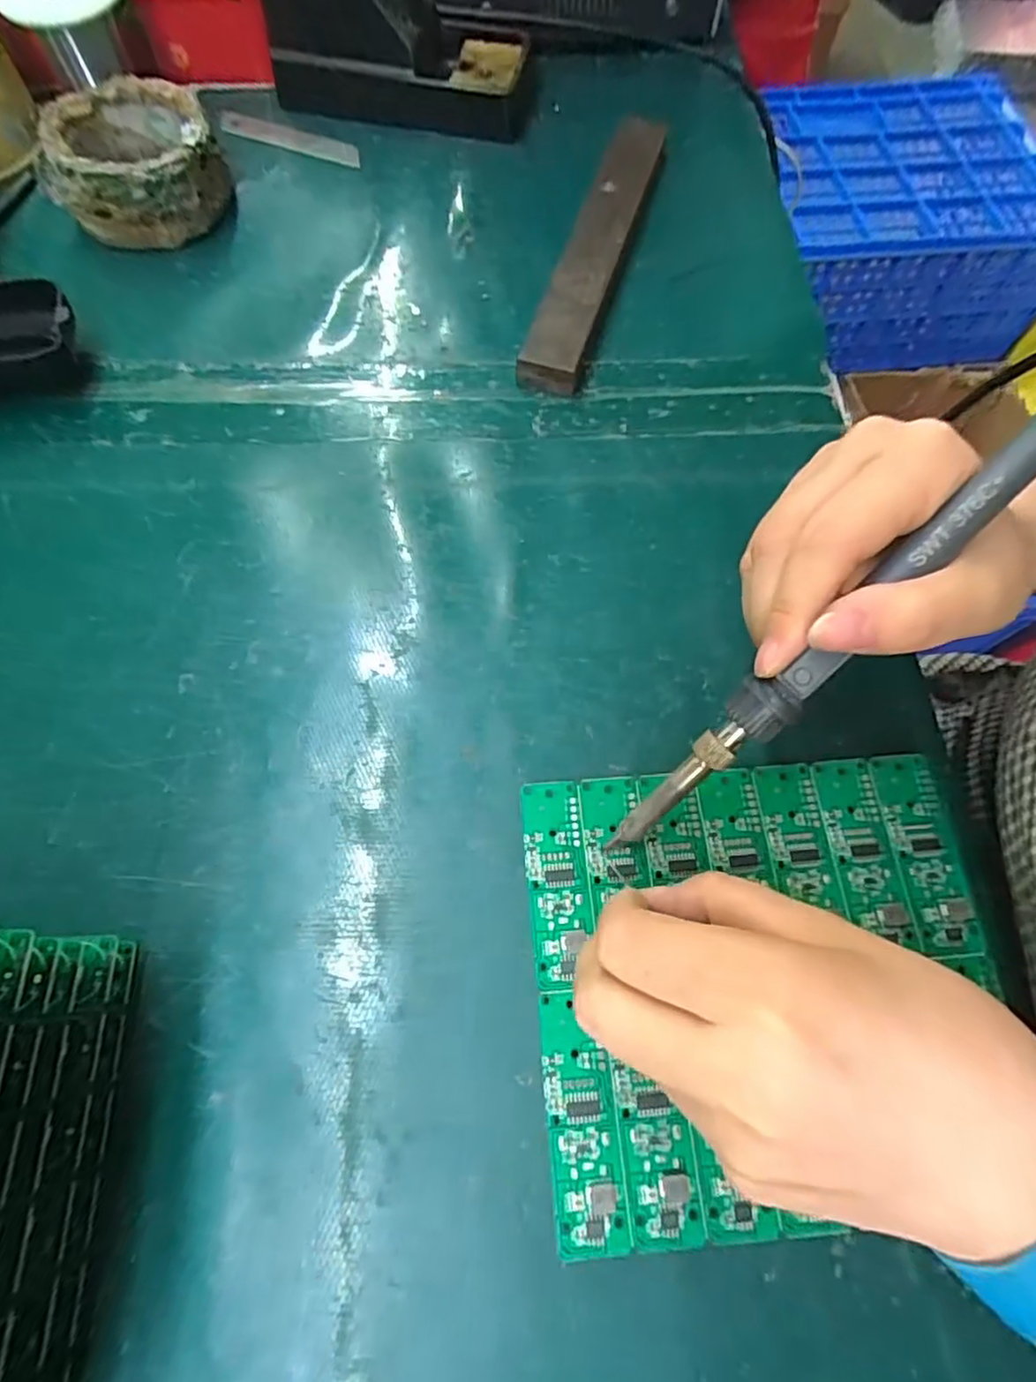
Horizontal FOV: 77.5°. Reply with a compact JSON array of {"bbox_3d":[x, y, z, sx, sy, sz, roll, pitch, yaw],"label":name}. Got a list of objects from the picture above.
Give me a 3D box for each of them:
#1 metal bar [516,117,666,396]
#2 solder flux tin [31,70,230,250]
[{"bbox_3d":[0.046,-0.253,0.358,0.034,0.016,0.221,16,68,5],"label":"metal bar"},{"bbox_3d":[-0.211,-0.291,0.358,0.088,0.045,0.083,1,68,-1],"label":"solder flux tin"}]

